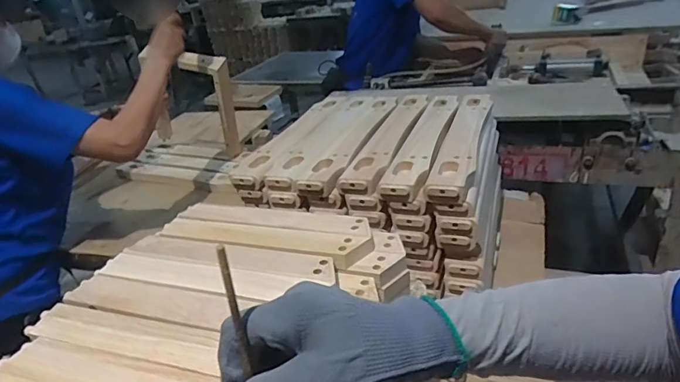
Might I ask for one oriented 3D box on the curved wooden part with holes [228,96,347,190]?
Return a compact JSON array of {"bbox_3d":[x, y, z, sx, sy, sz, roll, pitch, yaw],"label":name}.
[{"bbox_3d":[-0.089,-0.142,1.021,0.085,0.034,0.487,6,31,24],"label":"curved wooden part with holes"}]

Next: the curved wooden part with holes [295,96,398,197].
[{"bbox_3d":[0.036,-0.128,0.972,0.079,0.027,0.493,4,30,20],"label":"curved wooden part with holes"}]

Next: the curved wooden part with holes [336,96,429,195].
[{"bbox_3d":[0.108,-0.125,0.942,0.077,0.030,0.476,3,30,20],"label":"curved wooden part with holes"}]

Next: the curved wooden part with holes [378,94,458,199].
[{"bbox_3d":[0.174,-0.116,0.909,0.070,0.030,0.480,4,30,21],"label":"curved wooden part with holes"}]

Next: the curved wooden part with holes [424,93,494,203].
[{"bbox_3d":[0.243,-0.111,0.875,0.065,0.033,0.472,4,30,21],"label":"curved wooden part with holes"}]

